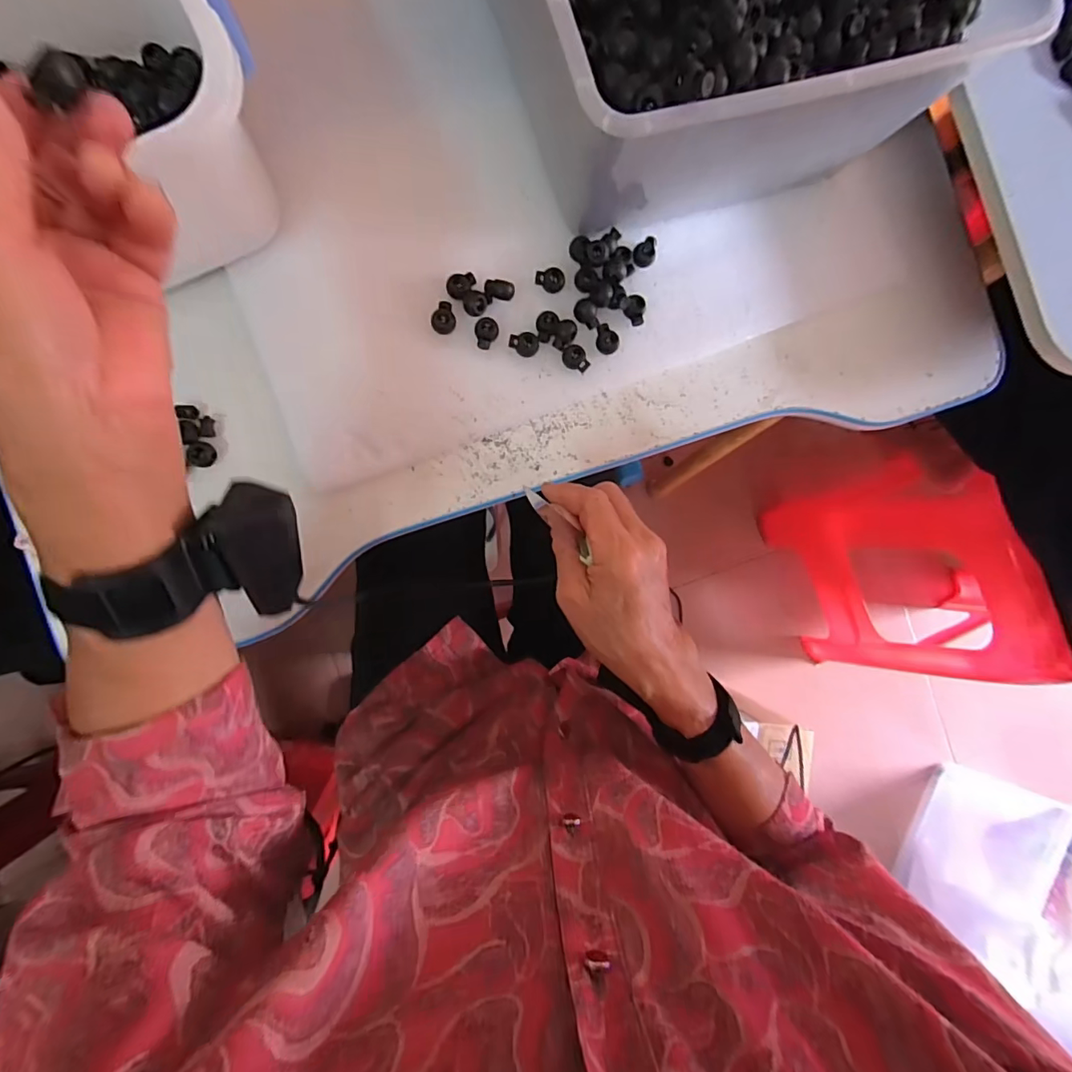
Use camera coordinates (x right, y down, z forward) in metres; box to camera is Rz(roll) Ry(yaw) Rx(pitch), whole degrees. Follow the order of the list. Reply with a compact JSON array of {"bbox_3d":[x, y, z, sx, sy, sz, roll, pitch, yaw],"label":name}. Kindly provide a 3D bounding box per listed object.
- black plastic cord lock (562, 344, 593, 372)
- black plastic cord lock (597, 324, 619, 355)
[{"bbox_3d":[0.031,-0.134,0.387,0.022,0.010,0.016,42,84,-5],"label":"black plastic cord lock"},{"bbox_3d":[0.054,-0.151,0.391,0.016,0.008,0.021,-1,89,-8],"label":"black plastic cord lock"}]

